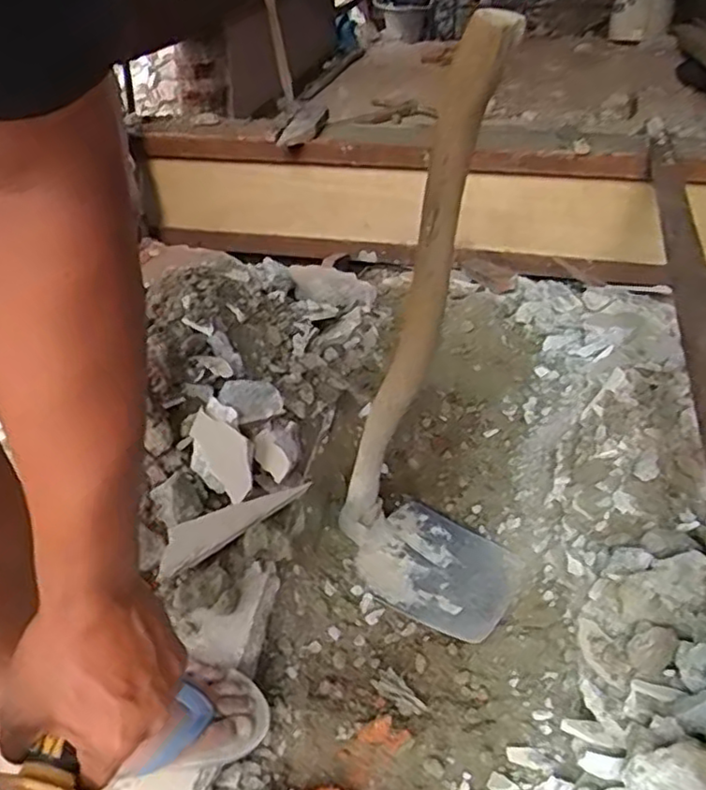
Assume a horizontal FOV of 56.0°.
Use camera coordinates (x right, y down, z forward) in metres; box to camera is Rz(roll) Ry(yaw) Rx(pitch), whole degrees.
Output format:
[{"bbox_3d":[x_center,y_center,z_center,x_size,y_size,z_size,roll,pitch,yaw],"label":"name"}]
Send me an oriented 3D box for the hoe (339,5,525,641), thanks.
[{"bbox_3d":[0.091,-0.030,0.740,0.208,0.687,0.207,-3,36,0],"label":"hoe"}]

